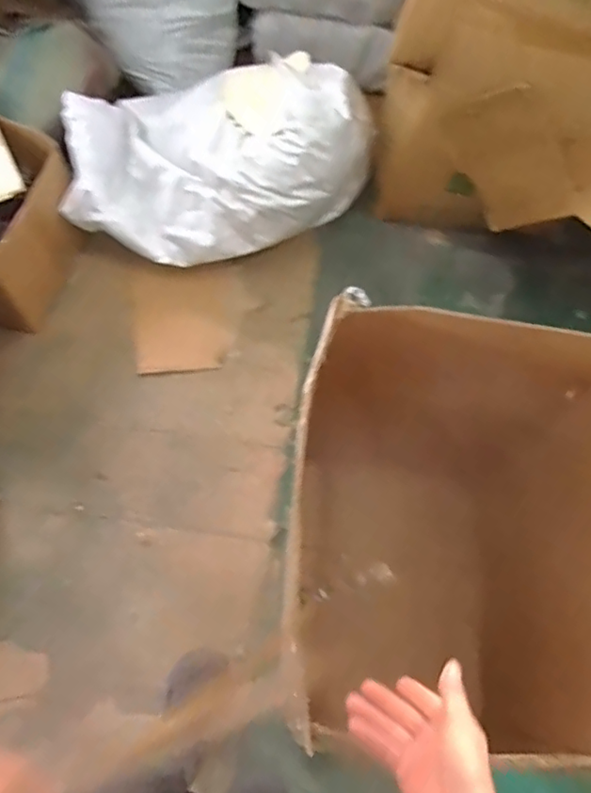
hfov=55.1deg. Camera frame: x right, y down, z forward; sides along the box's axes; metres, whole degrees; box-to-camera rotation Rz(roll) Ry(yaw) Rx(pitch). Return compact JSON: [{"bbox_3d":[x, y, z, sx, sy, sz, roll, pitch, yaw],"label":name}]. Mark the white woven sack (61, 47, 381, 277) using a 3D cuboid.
[{"bbox_3d":[-0.210,-0.692,1.678,0.869,0.437,0.487,0,65,-3],"label":"white woven sack"}]

